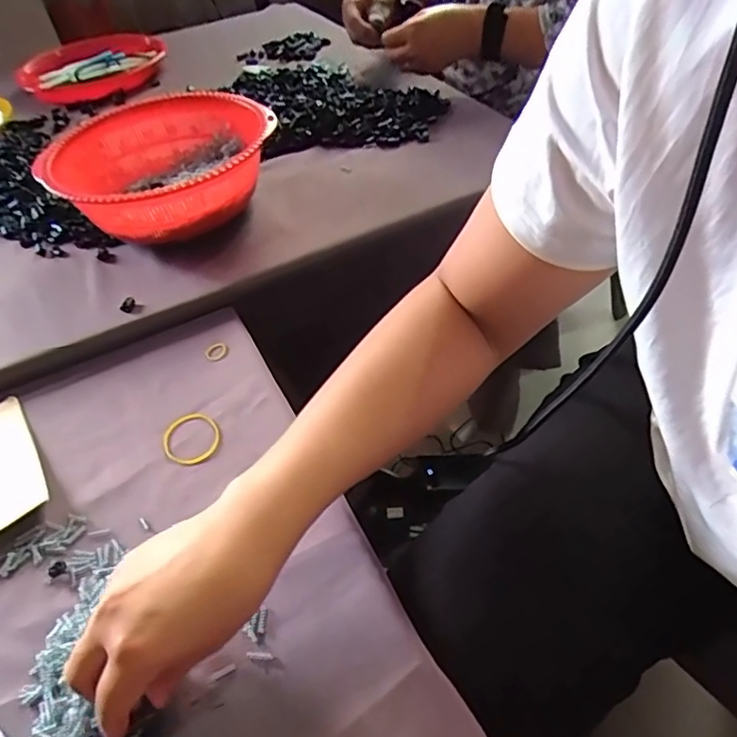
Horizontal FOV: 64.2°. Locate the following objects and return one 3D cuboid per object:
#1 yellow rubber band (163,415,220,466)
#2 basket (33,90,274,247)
[{"bbox_3d":[-0.142,0.056,0.470,0.045,0.005,0.049,-2,46,2],"label":"yellow rubber band"},{"bbox_3d":[-0.222,-0.213,0.640,0.233,0.096,0.240,-7,46,-3],"label":"basket"}]

